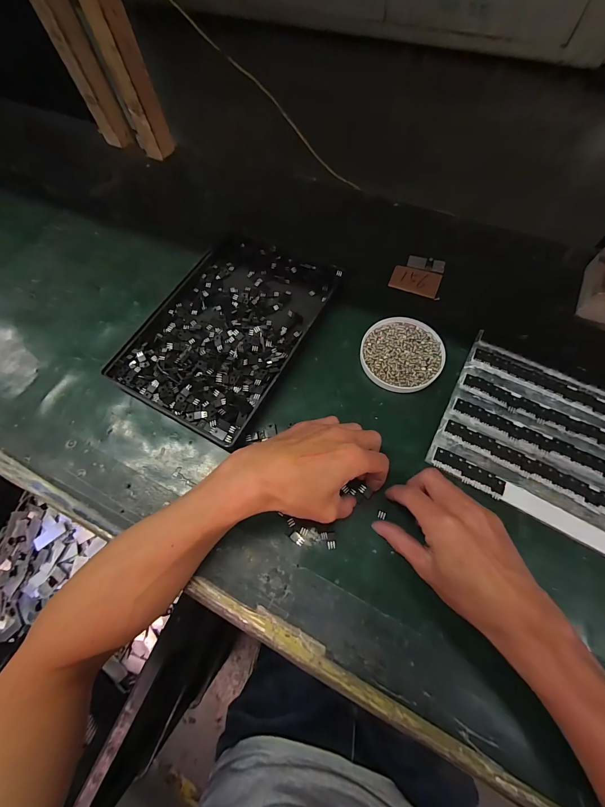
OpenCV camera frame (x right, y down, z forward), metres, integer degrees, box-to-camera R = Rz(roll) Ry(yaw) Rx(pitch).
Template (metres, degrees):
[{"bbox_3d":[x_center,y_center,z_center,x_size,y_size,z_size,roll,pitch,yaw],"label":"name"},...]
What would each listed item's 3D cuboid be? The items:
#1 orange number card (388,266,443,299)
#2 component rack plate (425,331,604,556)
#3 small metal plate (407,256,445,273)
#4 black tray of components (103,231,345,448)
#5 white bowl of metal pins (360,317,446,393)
[{"bbox_3d":[0.159,-0.174,0.438,0.066,0.004,0.043,21,68,12],"label":"orange number card"},{"bbox_3d":[0.277,0.045,0.329,0.239,0.012,0.175,27,70,14],"label":"component rack plate"},{"bbox_3d":[0.179,-0.202,0.452,0.052,0.004,0.022,22,73,18],"label":"small metal plate"},{"bbox_3d":[-0.091,-0.103,0.410,0.195,0.028,0.277,26,70,14],"label":"black tray of components"},{"bbox_3d":[0.122,-0.062,0.386,0.095,0.014,0.097,-1,65,3],"label":"white bowl of metal pins"}]

